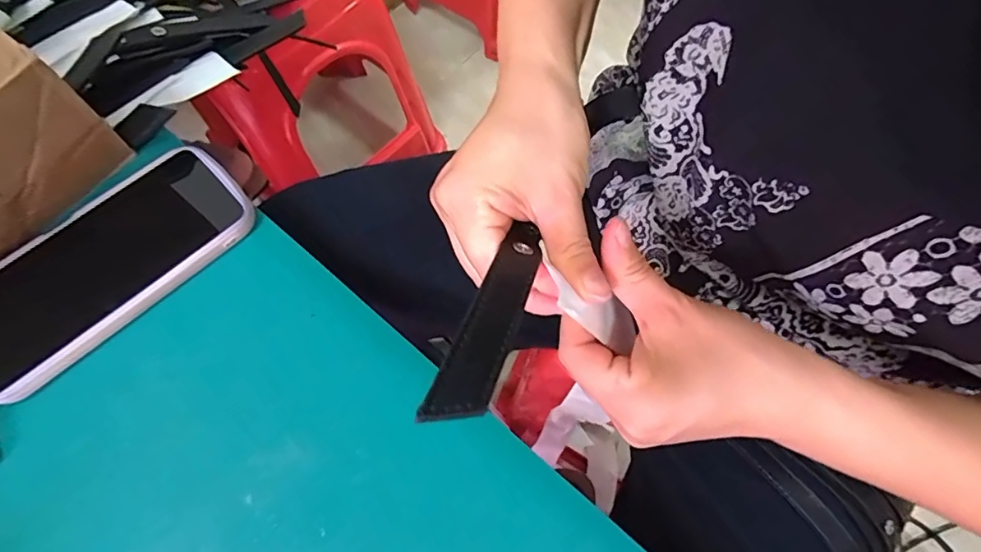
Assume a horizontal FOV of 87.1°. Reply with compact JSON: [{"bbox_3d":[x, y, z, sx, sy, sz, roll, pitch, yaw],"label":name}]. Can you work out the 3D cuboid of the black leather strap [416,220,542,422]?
[{"bbox_3d":[0.002,0.012,0.192,0.018,0.006,0.109,16,38,8],"label":"black leather strap"}]

